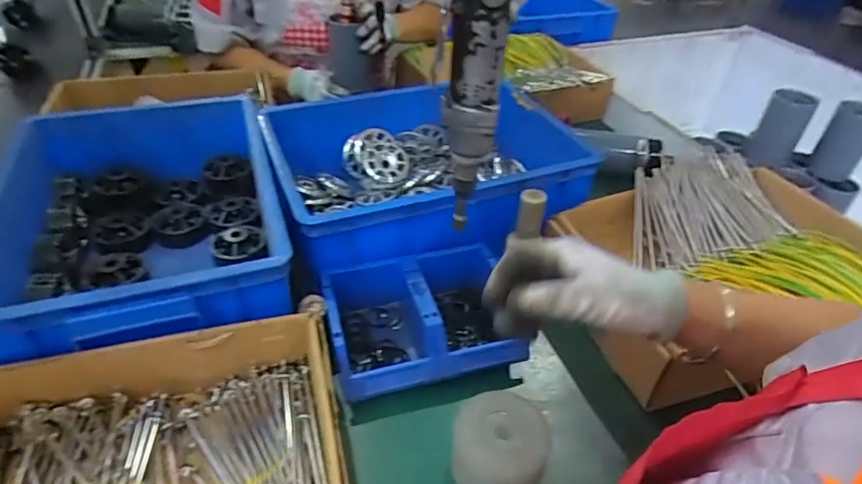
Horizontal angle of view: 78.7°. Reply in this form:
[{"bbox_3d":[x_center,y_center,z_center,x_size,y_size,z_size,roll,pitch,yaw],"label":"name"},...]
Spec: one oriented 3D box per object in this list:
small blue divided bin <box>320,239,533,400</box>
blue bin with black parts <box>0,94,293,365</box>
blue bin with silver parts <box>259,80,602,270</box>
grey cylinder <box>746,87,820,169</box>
[{"bbox_3d":[-0.014,0.083,0.623,0.207,0.078,0.175,-8,40,-13],"label":"small blue divided bin"},{"bbox_3d":[-0.350,-0.024,0.669,0.302,0.149,0.422,-10,41,-15],"label":"blue bin with black parts"},{"bbox_3d":[-0.020,-0.099,0.764,0.372,0.139,0.298,-12,41,-17],"label":"blue bin with silver parts"},{"bbox_3d":[0.644,-0.211,0.966,0.072,0.123,0.057,26,45,26],"label":"grey cylinder"}]

